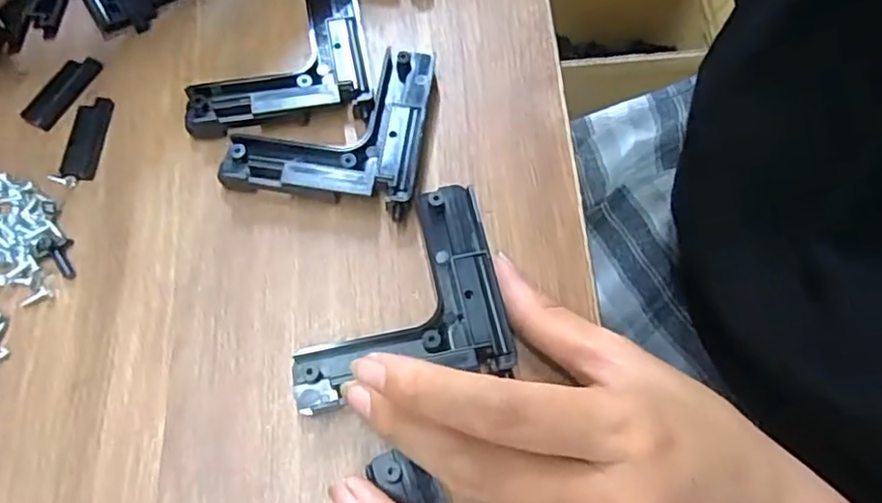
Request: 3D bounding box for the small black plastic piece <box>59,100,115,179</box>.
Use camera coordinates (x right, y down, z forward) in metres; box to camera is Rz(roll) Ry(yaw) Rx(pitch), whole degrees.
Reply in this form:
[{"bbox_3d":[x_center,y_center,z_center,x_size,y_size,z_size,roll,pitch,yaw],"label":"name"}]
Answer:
[{"bbox_3d":[-0.139,-0.046,0.250,0.013,0.004,0.036,5,67,-1],"label":"small black plastic piece"}]

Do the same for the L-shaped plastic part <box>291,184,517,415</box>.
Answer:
[{"bbox_3d":[-0.017,0.013,0.227,0.073,0.015,0.075,-7,68,-6],"label":"L-shaped plastic part"}]

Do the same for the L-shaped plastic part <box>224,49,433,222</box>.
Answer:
[{"bbox_3d":[-0.043,-0.052,0.254,0.074,0.014,0.075,9,67,0],"label":"L-shaped plastic part"}]

